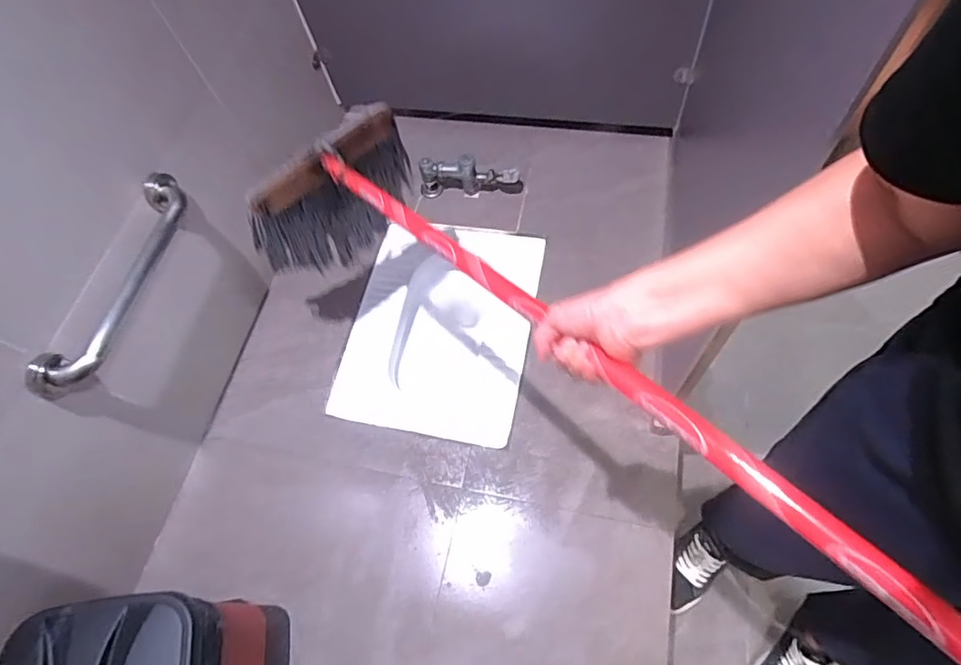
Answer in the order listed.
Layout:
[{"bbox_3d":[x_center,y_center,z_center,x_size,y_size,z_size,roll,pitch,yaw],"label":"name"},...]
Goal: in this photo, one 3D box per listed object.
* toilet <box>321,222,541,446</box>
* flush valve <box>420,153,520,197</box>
[{"bbox_3d":[-0.086,-0.004,1.332,0.425,0.187,0.557,7,65,12],"label":"toilet"},{"bbox_3d":[-0.033,-0.413,1.414,0.272,0.107,0.060,0,64,8],"label":"flush valve"}]

